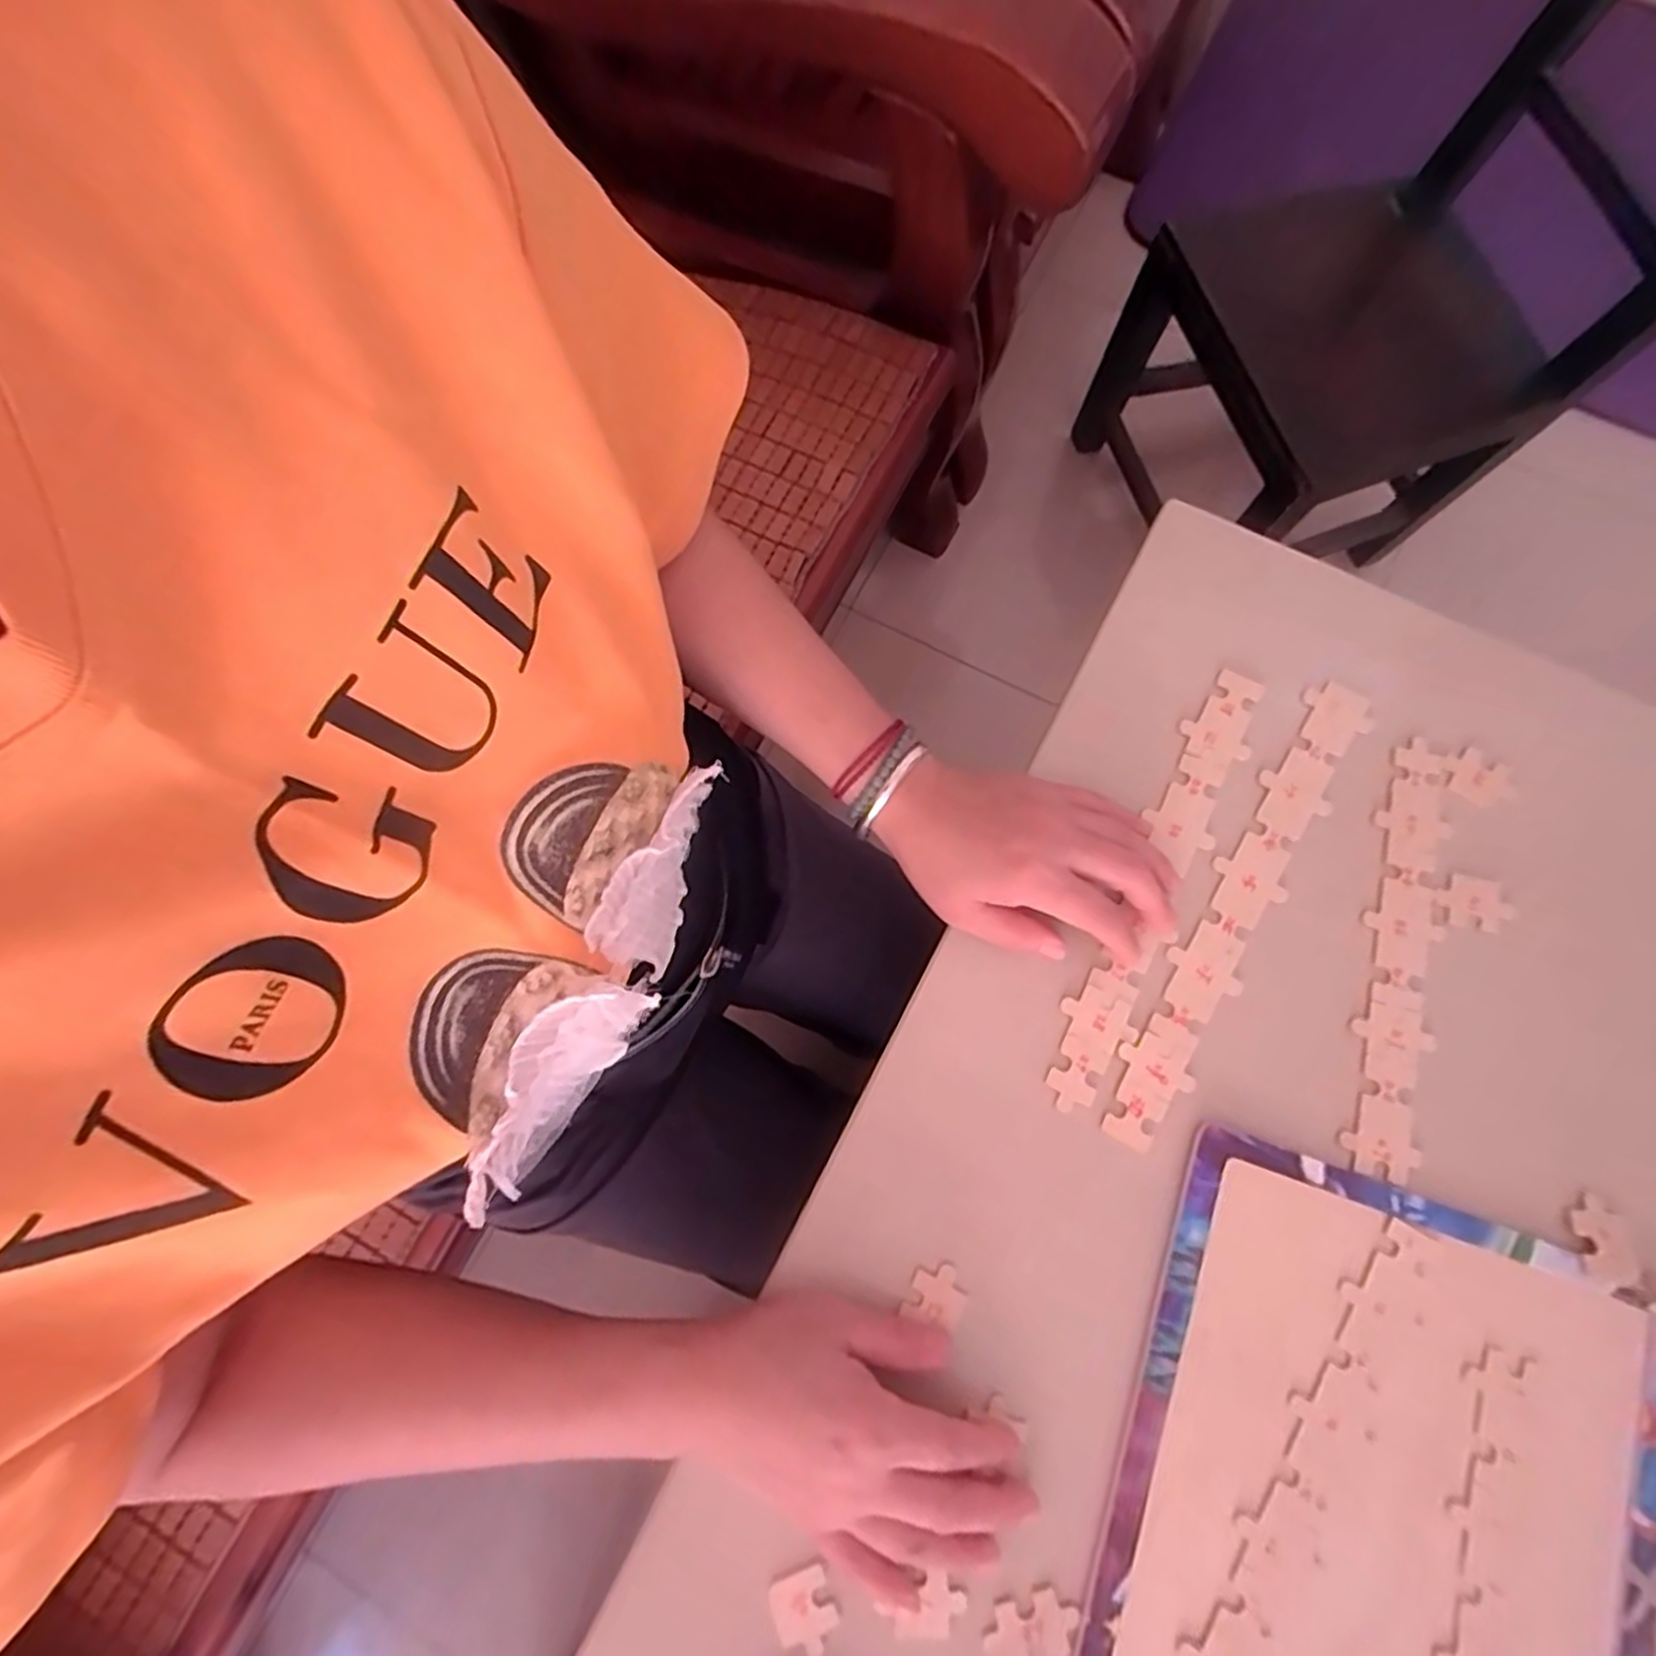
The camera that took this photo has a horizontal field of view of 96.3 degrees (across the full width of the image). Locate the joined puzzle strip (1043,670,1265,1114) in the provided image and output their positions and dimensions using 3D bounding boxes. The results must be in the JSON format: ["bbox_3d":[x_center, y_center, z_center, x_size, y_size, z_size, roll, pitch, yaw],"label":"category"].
[{"bbox_3d":[0.172,0.027,0.387,0.035,0.004,0.245,26,80,7],"label":"joined puzzle strip"}]

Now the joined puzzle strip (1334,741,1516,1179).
[{"bbox_3d":[0.304,0.065,0.372,0.062,0.006,0.217,15,78,4],"label":"joined puzzle strip"}]

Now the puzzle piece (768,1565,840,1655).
[{"bbox_3d":[-0.011,0.339,0.319,0.026,0.004,0.031,-24,77,-4],"label":"puzzle piece"}]

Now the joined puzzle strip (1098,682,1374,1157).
[{"bbox_3d":[0.212,0.038,0.382,0.035,0.005,0.269,31,79,8],"label":"joined puzzle strip"}]

